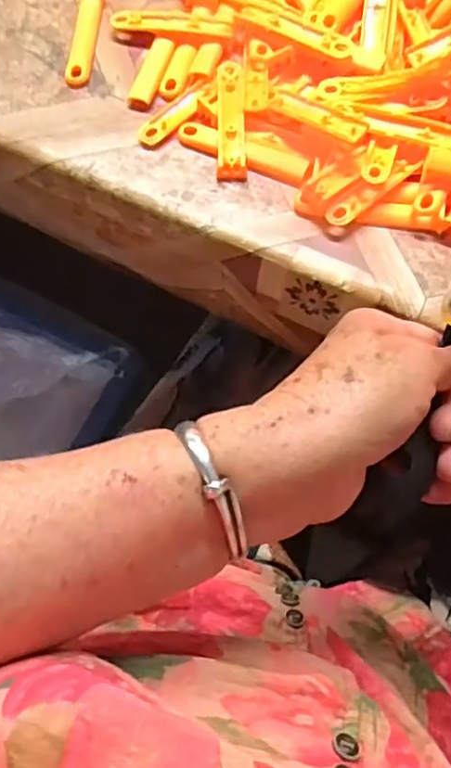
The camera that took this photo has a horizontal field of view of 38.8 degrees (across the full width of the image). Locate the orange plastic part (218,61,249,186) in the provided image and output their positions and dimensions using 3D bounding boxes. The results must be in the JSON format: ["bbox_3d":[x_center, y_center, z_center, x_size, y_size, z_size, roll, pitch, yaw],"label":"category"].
[{"bbox_3d":[0.004,-0.150,0.358,0.015,0.009,0.077,0,69,2],"label":"orange plastic part"}]

